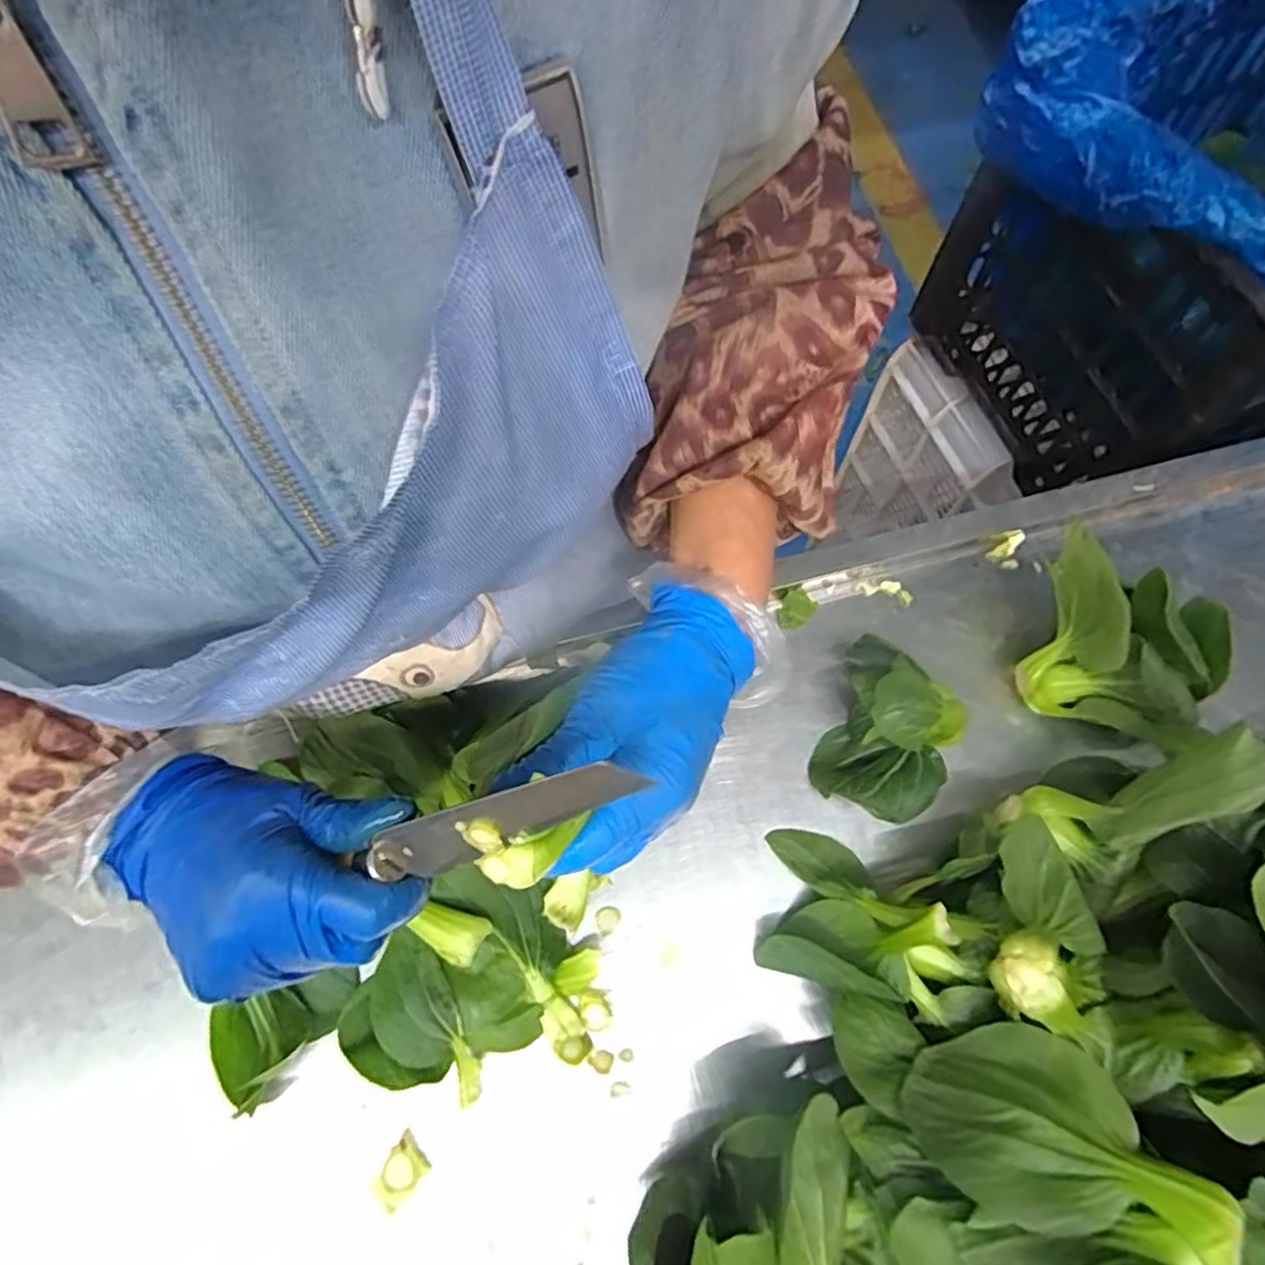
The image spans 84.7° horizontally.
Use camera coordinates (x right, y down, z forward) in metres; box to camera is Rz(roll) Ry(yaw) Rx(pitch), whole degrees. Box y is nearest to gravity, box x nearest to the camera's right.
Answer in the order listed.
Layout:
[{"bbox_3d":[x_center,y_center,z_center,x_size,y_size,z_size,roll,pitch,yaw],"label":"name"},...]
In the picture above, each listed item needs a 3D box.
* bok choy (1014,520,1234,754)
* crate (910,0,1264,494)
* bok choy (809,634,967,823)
[{"bbox_3d":[0.264,0.007,0.382,0.096,0.089,0.087,20,72,8],"label":"bok choy"},{"bbox_3d":[0.581,-0.346,0.606,0.509,0.281,0.411,-25,72,-7],"label":"crate"},{"bbox_3d":[0.144,0.056,0.389,0.066,0.050,0.089,25,73,10],"label":"bok choy"}]

